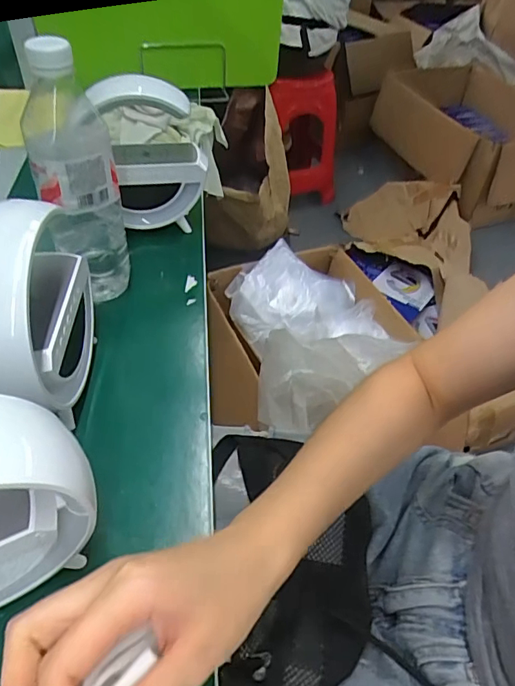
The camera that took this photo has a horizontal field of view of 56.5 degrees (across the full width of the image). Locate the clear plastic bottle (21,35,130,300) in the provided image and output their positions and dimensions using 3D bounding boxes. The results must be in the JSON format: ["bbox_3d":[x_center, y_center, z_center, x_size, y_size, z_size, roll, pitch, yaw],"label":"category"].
[{"bbox_3d":[-0.159,-0.144,0.427,0.064,0.220,0.081,-12,49,-14],"label":"clear plastic bottle"}]

